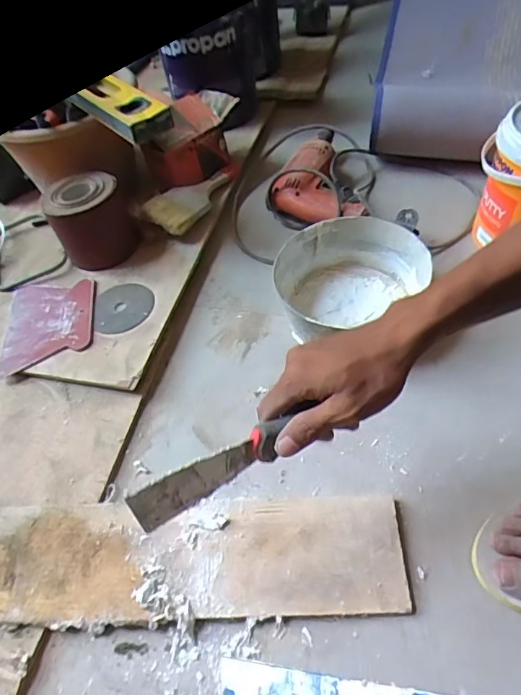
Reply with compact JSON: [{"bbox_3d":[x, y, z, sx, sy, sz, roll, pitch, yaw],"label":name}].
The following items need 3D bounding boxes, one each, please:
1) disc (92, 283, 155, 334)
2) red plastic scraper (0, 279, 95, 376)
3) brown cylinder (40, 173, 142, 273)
[{"bbox_3d":[-0.190,-0.060,0.648,0.083,0.009,0.093,-15,51,0],"label":"disc"},{"bbox_3d":[-0.293,-0.043,0.650,0.127,0.008,0.162,-14,50,0],"label":"red plastic scraper"},{"bbox_3d":[-0.255,-0.195,0.691,0.105,0.095,0.115,-28,56,-15],"label":"brown cylinder"}]

